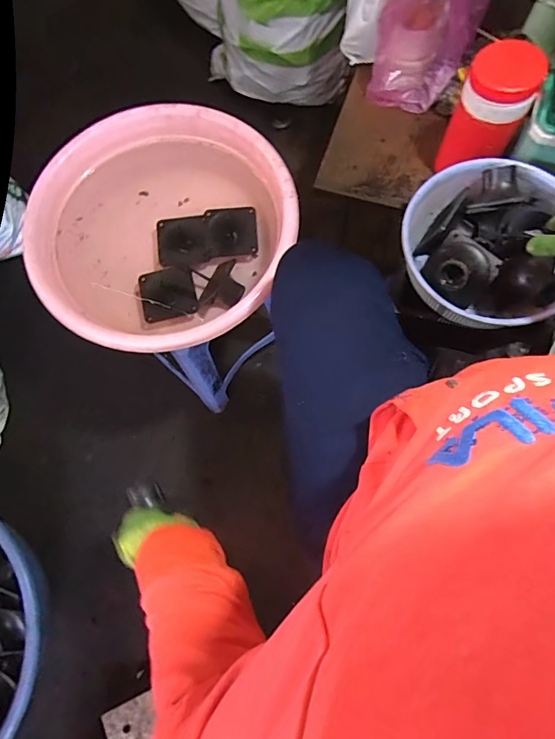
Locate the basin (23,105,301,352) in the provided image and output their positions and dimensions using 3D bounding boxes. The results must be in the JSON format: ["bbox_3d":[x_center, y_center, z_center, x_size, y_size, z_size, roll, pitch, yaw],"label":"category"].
[{"bbox_3d":[-0.183,-0.220,0.728,0.394,0.132,0.408,0,74,2],"label":"basin"}]

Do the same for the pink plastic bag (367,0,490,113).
[{"bbox_3d":[0.273,-0.618,0.784,0.166,0.210,0.153,18,75,7],"label":"pink plastic bag"}]

